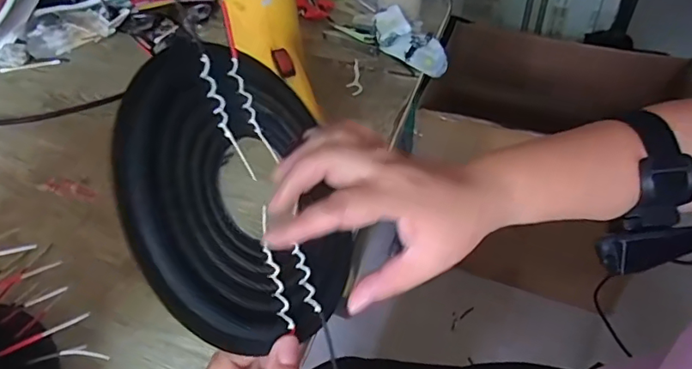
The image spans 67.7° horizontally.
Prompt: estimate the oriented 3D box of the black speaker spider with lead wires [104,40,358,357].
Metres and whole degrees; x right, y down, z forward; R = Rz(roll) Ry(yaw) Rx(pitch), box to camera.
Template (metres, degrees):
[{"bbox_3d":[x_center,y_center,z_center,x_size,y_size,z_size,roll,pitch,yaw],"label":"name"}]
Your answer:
[{"bbox_3d":[-0.053,0.002,0.290,0.024,0.169,0.162,-18,-4,34],"label":"black speaker spider with lead wires"}]

